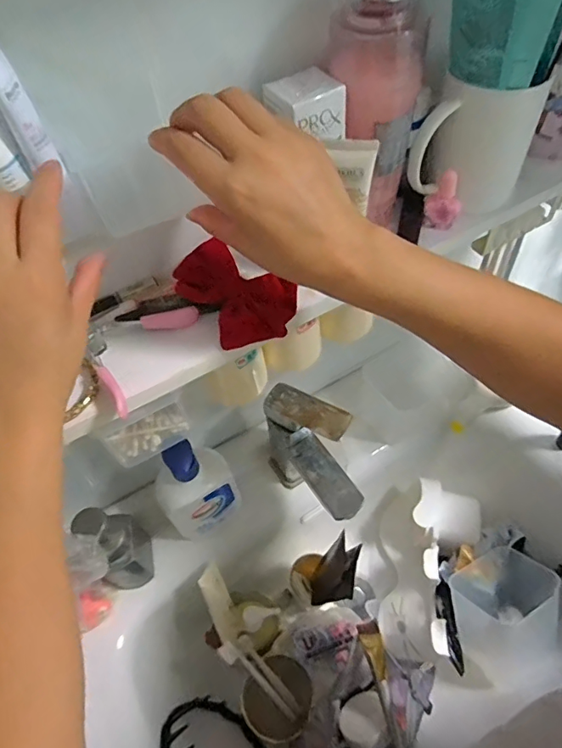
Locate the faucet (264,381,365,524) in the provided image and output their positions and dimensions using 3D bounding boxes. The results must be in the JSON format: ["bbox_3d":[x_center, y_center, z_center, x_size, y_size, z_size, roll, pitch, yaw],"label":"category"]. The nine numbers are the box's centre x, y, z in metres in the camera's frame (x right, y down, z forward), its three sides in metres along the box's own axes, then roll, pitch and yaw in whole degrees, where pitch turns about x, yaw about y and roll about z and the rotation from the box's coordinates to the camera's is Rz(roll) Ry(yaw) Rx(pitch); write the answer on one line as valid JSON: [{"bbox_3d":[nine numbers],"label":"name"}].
[{"bbox_3d":[0.045,0.104,0.579,0.071,0.164,0.143,-39,60,-22],"label":"faucet"}]

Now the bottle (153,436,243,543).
[{"bbox_3d":[-0.096,0.134,0.562,0.088,0.187,0.045,-37,59,-20],"label":"bottle"}]

